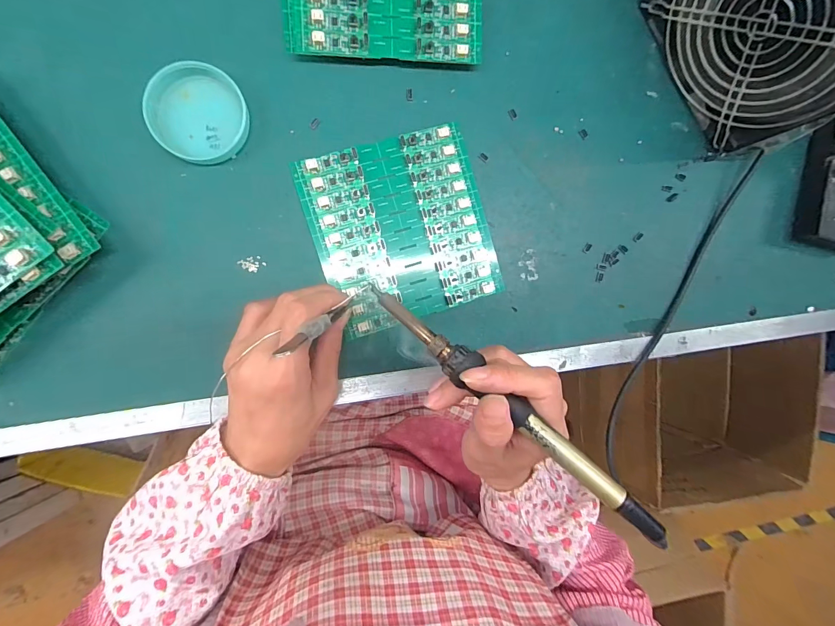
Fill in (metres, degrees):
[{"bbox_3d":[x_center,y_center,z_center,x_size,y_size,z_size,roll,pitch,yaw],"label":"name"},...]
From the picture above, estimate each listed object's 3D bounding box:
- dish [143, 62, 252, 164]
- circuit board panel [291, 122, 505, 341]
[{"bbox_3d":[-0.153,-0.139,0.268,0.061,0.013,0.062,-1,94,-9],"label":"dish"},{"bbox_3d":[-0.010,-0.065,0.300,0.133,0.006,0.136,-17,96,-7],"label":"circuit board panel"}]

